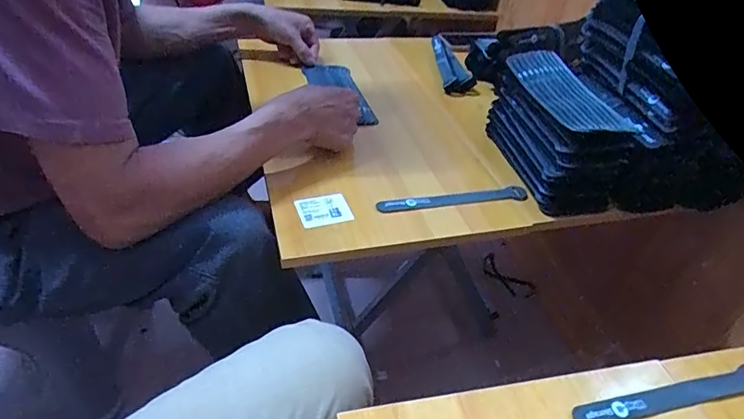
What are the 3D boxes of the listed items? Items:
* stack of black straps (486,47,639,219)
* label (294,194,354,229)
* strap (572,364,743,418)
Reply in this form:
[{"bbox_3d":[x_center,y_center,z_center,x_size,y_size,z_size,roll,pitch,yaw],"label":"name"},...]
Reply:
[{"bbox_3d":[0.245,-0.107,0.625,0.102,0.123,0.198,-2,40,-10],"label":"stack of black straps"},{"bbox_3d":[-0.055,0.002,0.545,0.059,0.009,0.048,-10,47,-24],"label":"label"},{"bbox_3d":[0.259,0.159,0.398,0.195,0.004,0.024,-6,41,-15],"label":"strap"}]

